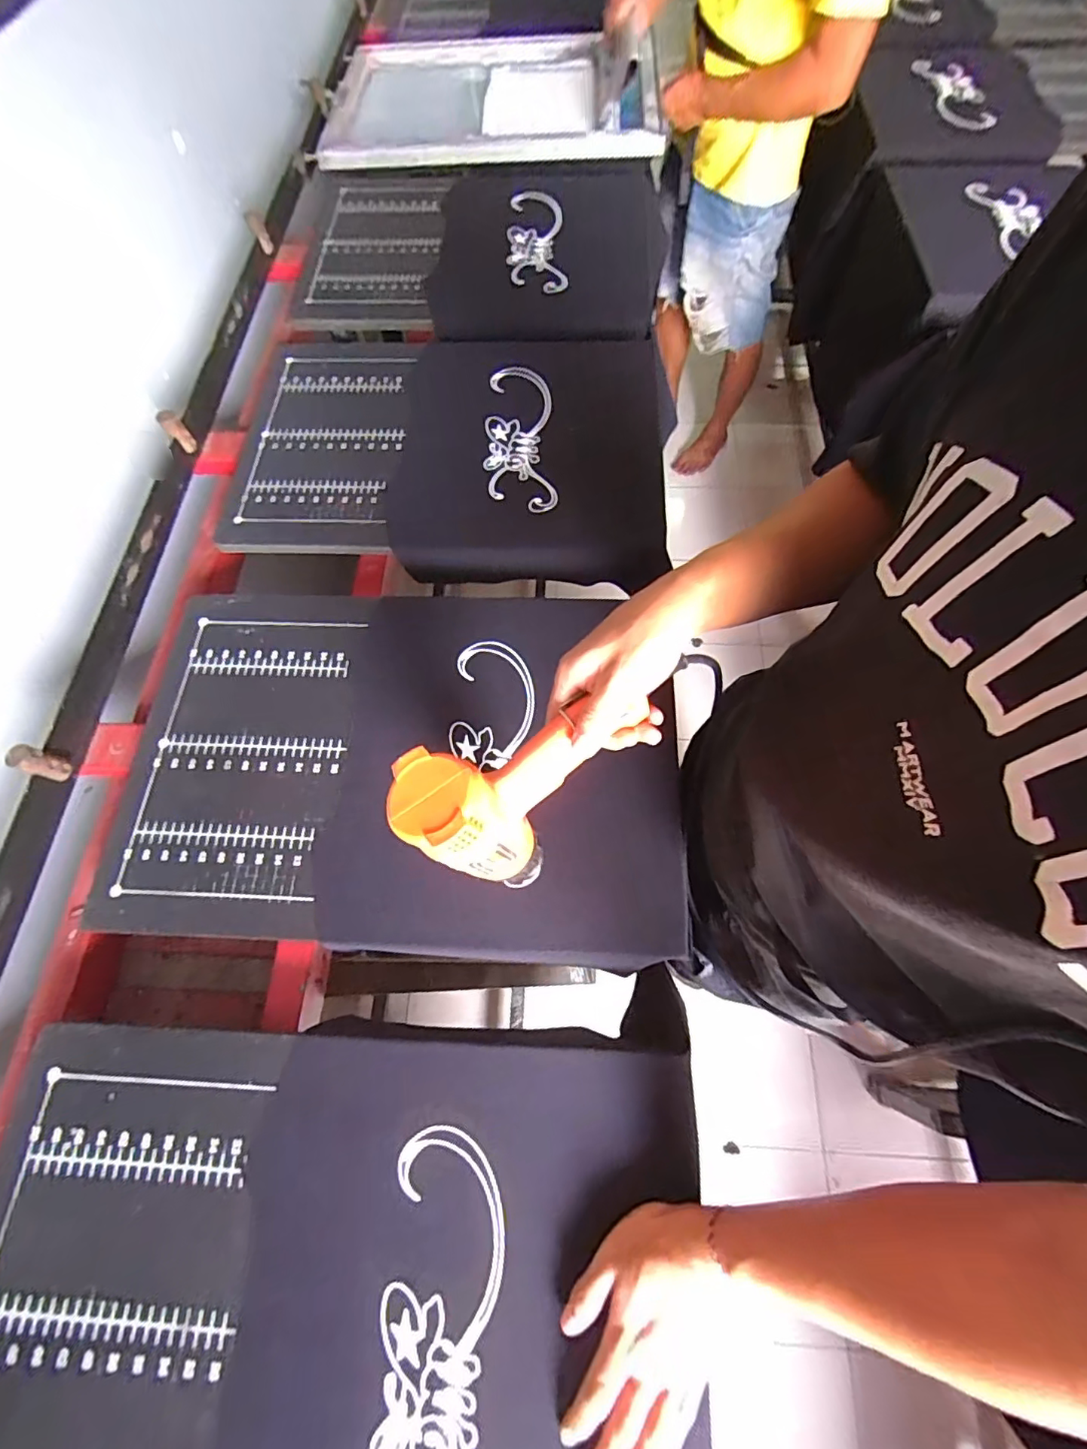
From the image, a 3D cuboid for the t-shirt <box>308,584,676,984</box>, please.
[{"bbox_3d":[-0.038,0.036,0.595,0.370,0.039,0.418,2,67,3],"label":"t-shirt"}]

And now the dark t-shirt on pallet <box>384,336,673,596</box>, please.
[{"bbox_3d":[-0.018,-0.397,0.796,0.382,0.075,0.445,-1,67,2],"label":"dark t-shirt on pallet"}]

